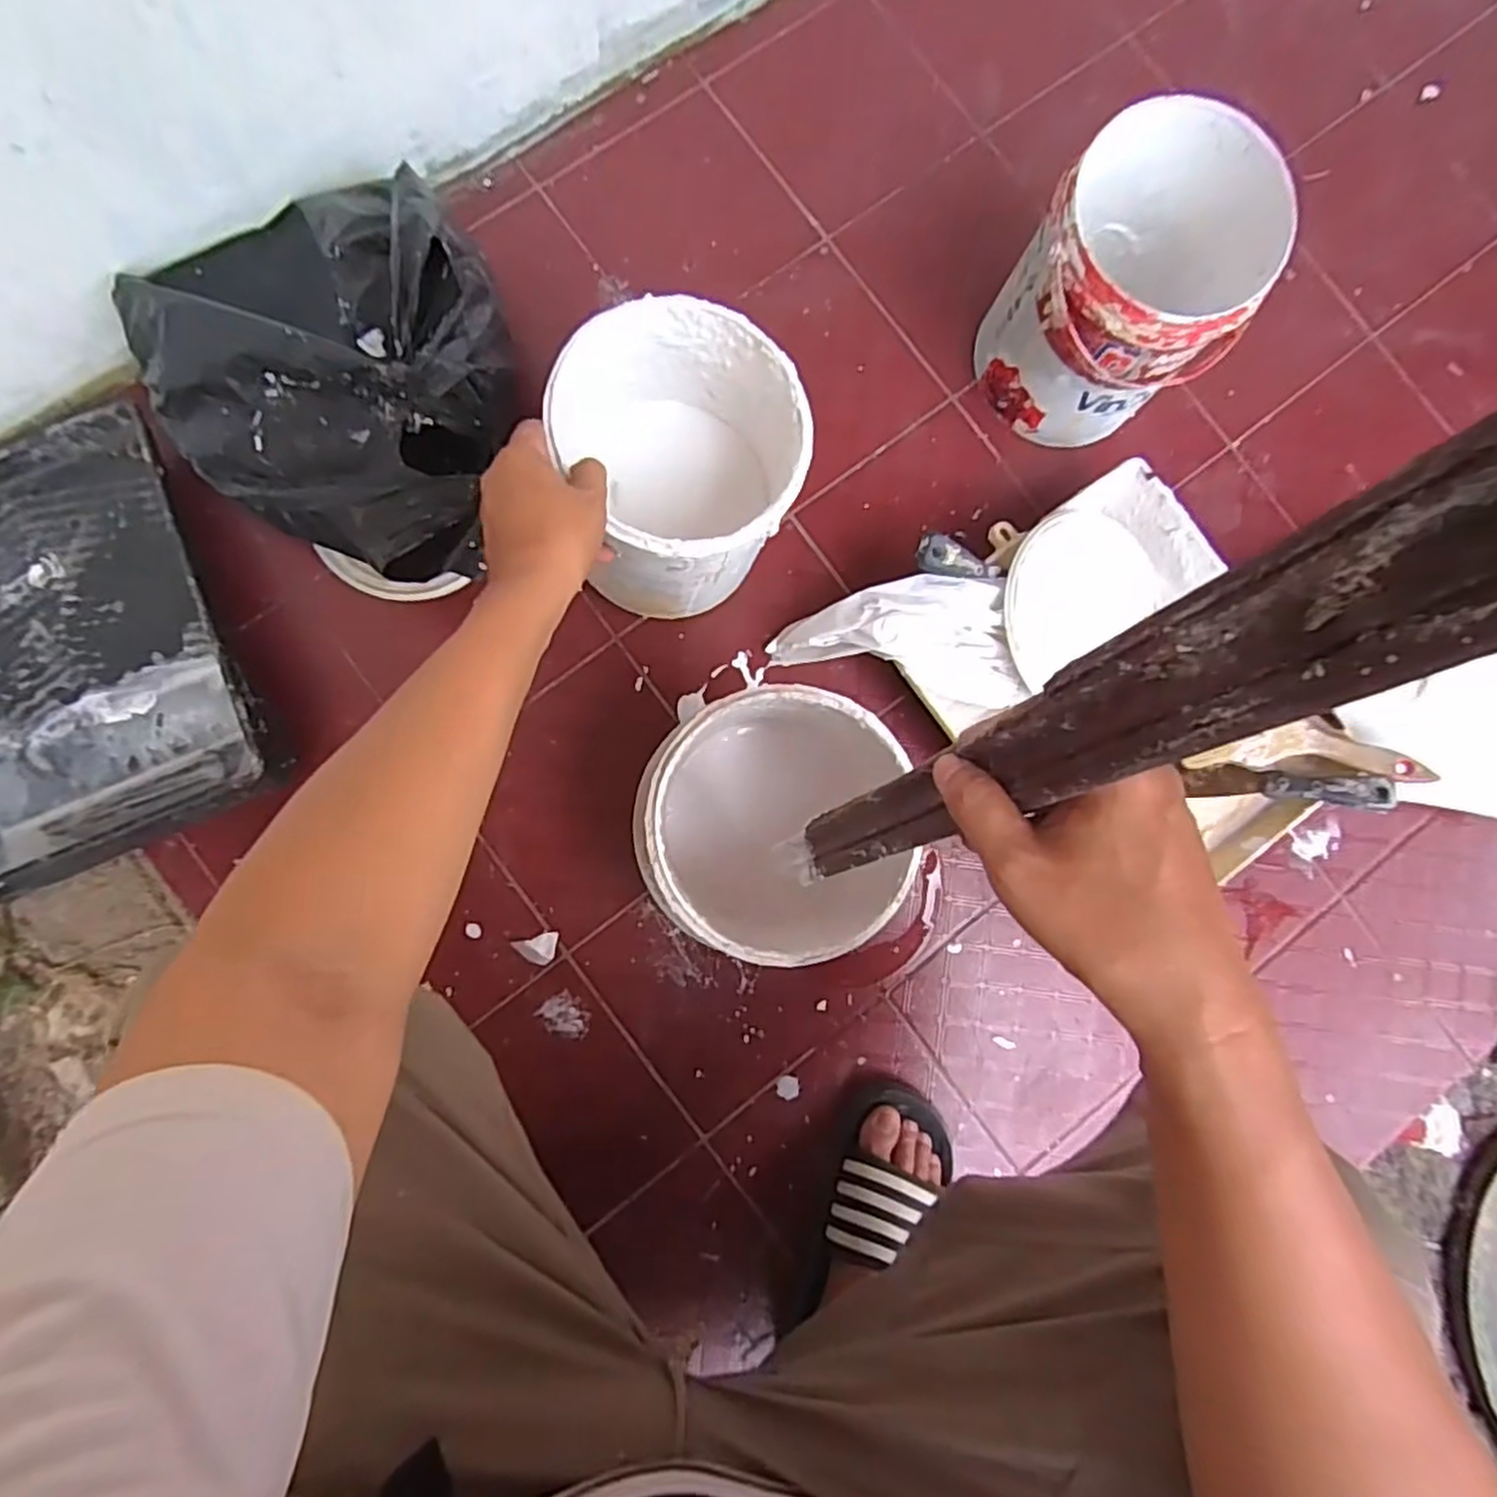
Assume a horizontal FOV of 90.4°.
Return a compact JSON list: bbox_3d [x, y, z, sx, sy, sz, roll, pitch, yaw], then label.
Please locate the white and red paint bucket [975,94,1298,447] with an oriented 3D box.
[{"bbox_3d":[0.318,-0.383,0.647,0.177,0.196,0.198,43,81,1],"label":"white and red paint bucket"}]

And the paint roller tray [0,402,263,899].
[{"bbox_3d":[-0.568,-0.079,0.601,0.272,0.065,0.343,-24,86,-8],"label":"paint roller tray"}]

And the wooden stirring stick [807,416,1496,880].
[{"bbox_3d":[0.104,0.003,0.290,0.037,0.411,0.023,46,67,1],"label":"wooden stirring stick"}]

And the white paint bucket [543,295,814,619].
[{"bbox_3d":[-0.048,-0.212,0.592,0.163,0.169,0.179,1,83,-5],"label":"white paint bucket"}]

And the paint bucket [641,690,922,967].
[{"bbox_3d":[0.012,0.058,0.577,0.167,0.199,0.176,1,83,-5],"label":"paint bucket"}]

